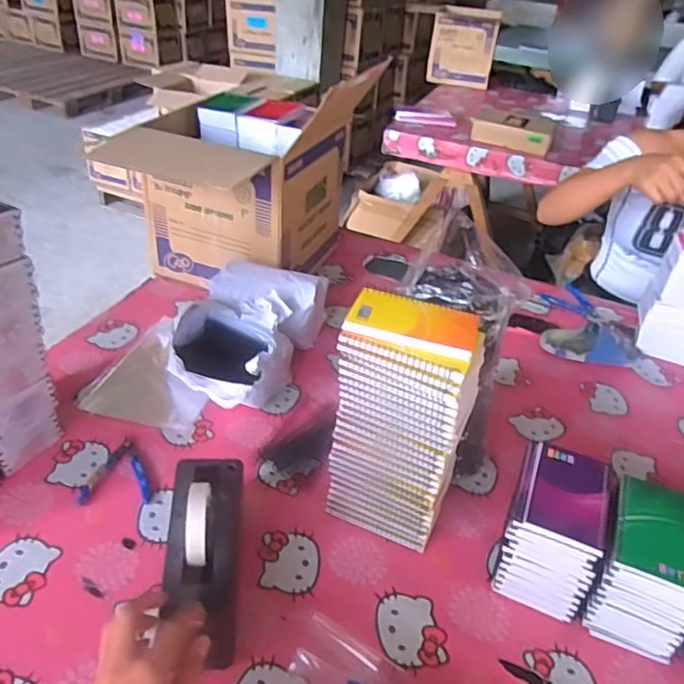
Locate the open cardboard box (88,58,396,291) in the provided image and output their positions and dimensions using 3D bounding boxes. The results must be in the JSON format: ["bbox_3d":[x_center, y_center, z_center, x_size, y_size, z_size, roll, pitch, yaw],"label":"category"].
[{"bbox_3d":[-0.182,-0.335,1.174,0.371,0.355,0.325,16,37,13],"label":"open cardboard box"}]

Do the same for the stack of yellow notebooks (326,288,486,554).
[{"bbox_3d":[0.067,0.100,0.694,0.140,0.295,0.102,22,39,21],"label":"stack of yellow notebooks"}]

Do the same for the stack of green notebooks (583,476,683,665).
[{"bbox_3d":[0.334,0.249,0.651,0.094,0.135,0.132,21,39,20],"label":"stack of green notebooks"}]

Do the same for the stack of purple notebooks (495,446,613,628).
[{"bbox_3d":[0.242,0.218,0.686,0.097,0.131,0.137,18,38,16],"label":"stack of purple notebooks"}]

